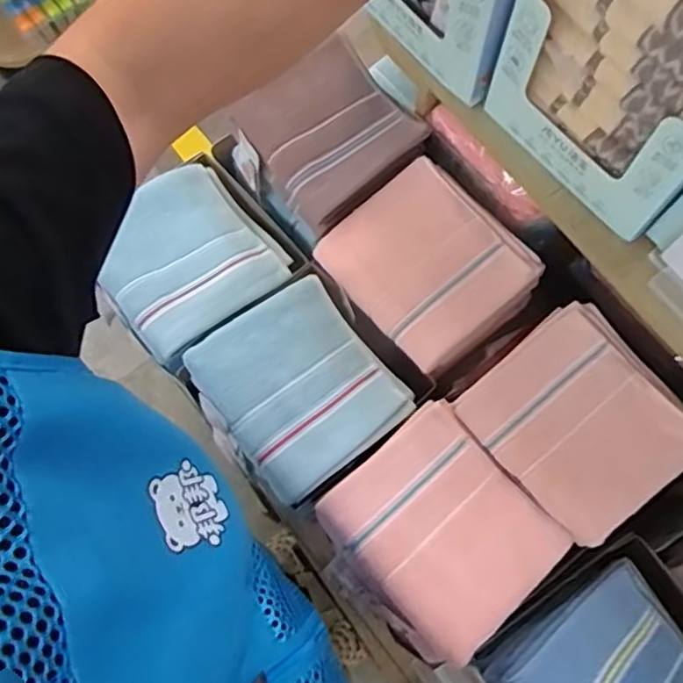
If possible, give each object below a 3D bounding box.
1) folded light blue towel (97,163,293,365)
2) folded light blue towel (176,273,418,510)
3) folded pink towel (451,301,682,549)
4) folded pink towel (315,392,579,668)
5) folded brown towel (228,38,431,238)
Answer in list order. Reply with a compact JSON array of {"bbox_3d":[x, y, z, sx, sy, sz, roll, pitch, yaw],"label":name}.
[{"bbox_3d":[-0.178,-0.101,0.704,0.179,0.046,0.197,-38,75,-11],"label":"folded light blue towel"},{"bbox_3d":[-0.041,0.041,0.628,0.164,0.050,0.180,-38,75,-11],"label":"folded light blue towel"},{"bbox_3d":[0.230,0.073,0.600,0.172,0.024,0.183,-39,76,-11],"label":"folded pink towel"},{"bbox_3d":[0.092,0.171,0.581,0.165,0.044,0.184,-39,76,-11],"label":"folded pink towel"},{"bbox_3d":[-0.014,-0.235,0.705,0.167,0.059,0.172,-36,75,-10],"label":"folded brown towel"}]

